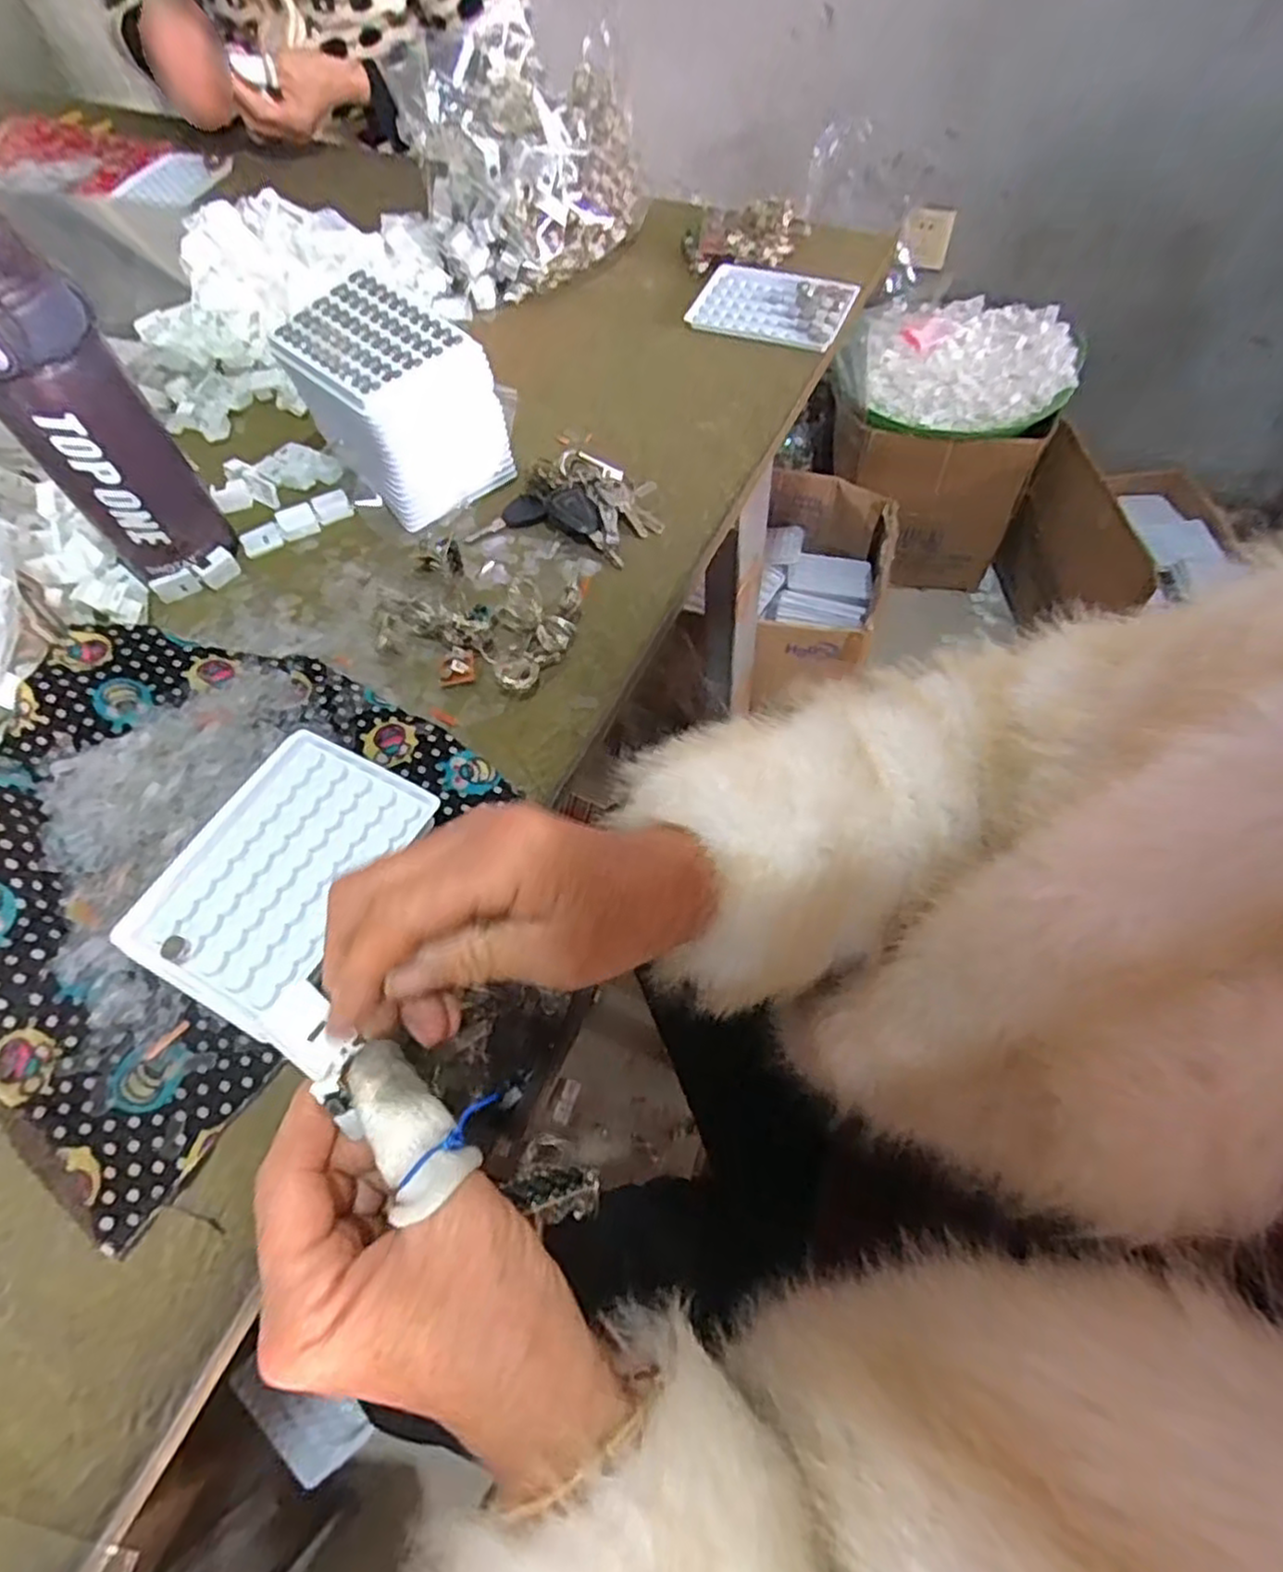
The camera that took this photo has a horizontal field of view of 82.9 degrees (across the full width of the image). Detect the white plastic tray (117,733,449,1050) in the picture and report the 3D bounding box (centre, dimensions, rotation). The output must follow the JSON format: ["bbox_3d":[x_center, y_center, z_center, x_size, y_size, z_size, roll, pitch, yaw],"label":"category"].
[{"bbox_3d":[-0.177,0.039,0.354,0.097,0.007,0.133,24,65,15],"label":"white plastic tray"}]

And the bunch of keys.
[{"bbox_3d":[-0.048,-0.200,0.507,0.116,0.029,0.082,17,62,13],"label":"bunch of keys"}]

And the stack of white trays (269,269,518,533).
[{"bbox_3d":[-0.171,-0.263,0.509,0.140,0.102,0.100,36,68,21],"label":"stack of white trays"}]

